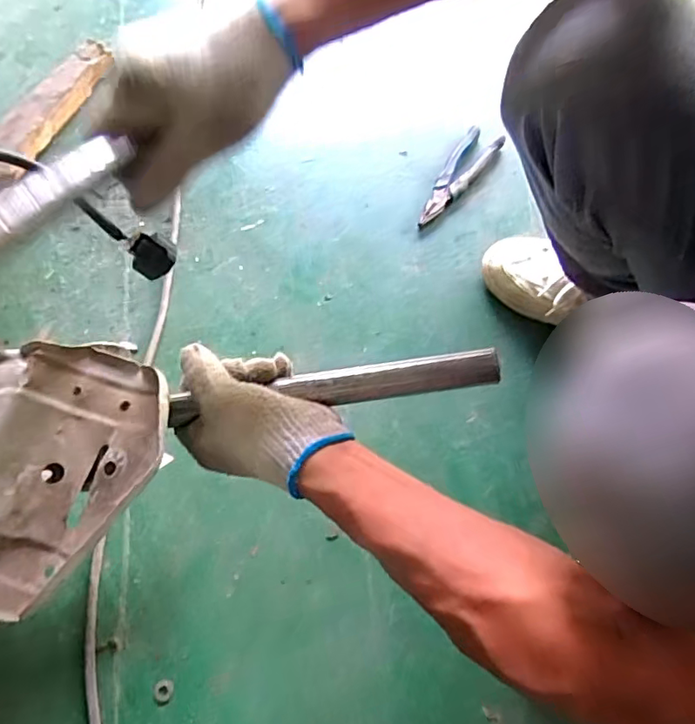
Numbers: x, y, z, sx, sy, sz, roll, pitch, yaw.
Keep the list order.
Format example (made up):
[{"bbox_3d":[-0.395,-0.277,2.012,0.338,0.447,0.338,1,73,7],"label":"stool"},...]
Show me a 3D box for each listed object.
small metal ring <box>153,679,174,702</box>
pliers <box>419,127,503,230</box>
[{"bbox_3d":[-0.186,0.332,0.563,0.020,0.004,0.020,-1,65,1],"label":"small metal ring"},{"bbox_3d":[0.155,-0.265,0.805,0.054,0.028,0.184,32,70,15],"label":"pliers"}]

